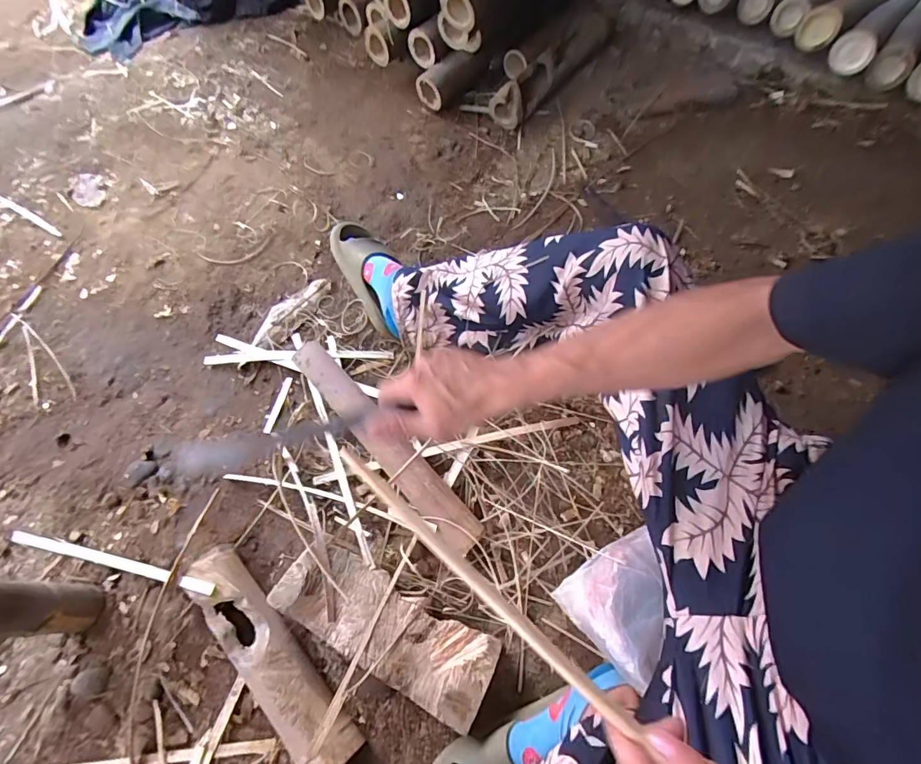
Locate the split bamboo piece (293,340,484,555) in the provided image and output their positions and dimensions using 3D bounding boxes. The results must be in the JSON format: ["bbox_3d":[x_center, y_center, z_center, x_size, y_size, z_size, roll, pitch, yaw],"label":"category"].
[{"bbox_3d":[-0.127,0.090,0.733,0.057,0.040,0.430,-39,70,-17],"label":"split bamboo piece"}]

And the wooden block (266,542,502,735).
[{"bbox_3d":[-0.098,0.319,0.603,0.290,0.067,0.110,26,66,13],"label":"wooden block"}]

